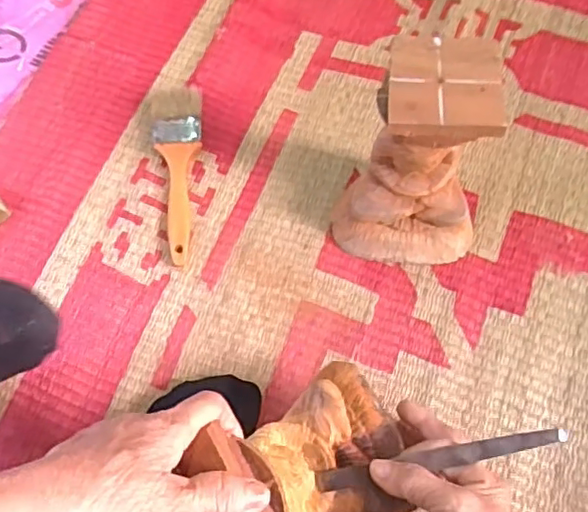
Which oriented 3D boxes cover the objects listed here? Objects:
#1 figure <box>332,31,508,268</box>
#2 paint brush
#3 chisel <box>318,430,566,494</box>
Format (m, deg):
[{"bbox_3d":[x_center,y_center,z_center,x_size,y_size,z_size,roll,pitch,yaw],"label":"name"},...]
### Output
[{"bbox_3d":[0.096,-0.074,0.491,0.120,0.175,0.105,3,69,3],"label":"figure"},{"bbox_3d":[-0.111,-0.081,0.579,0.047,0.019,0.178,-3,69,1],"label":"paint brush"},{"bbox_3d":[0.098,0.138,0.412,0.166,0.013,0.016,-13,69,4],"label":"chisel"}]

